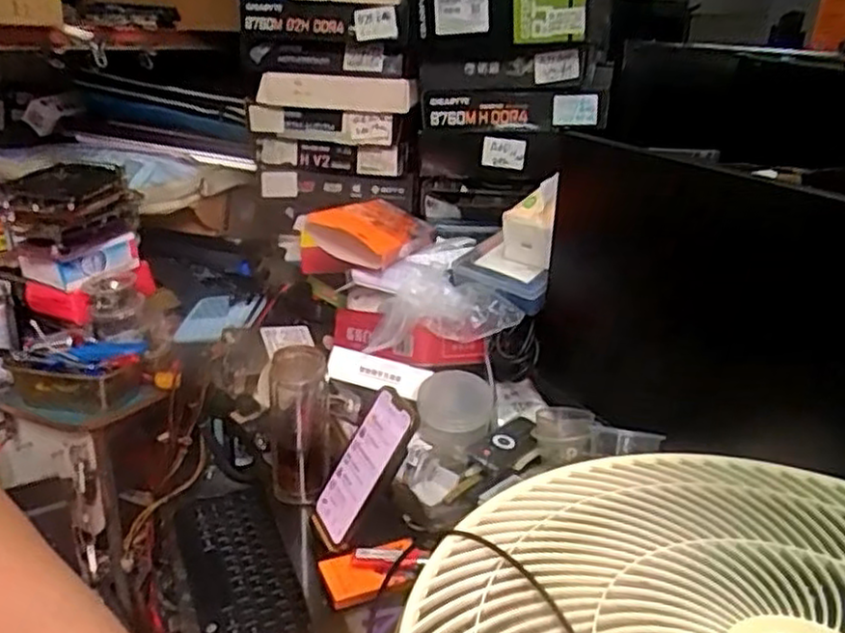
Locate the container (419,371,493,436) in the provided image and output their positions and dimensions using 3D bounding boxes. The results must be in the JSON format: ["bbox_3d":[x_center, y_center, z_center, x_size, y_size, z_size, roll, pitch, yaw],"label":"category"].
[{"bbox_3d":[0.037,0.098,0.823,0.083,0.025,0.083,-3,46,3],"label":"container"}]

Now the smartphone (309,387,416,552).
[{"bbox_3d":[-0.062,0.159,0.752,0.016,0.166,0.070,26,6,-36],"label":"smartphone"}]

